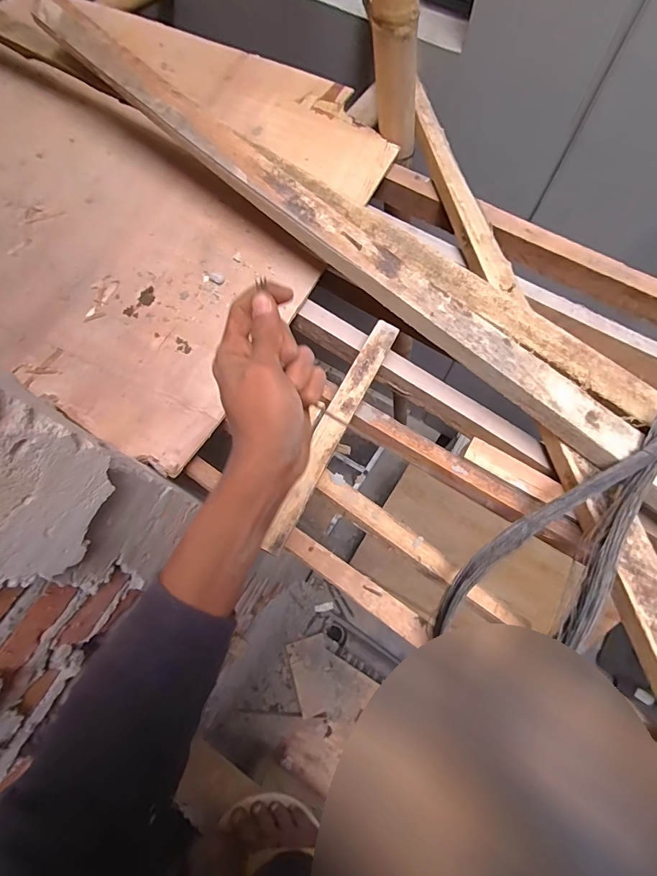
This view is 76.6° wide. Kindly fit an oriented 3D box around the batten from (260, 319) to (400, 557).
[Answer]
[{"bbox_3d":[0.007,-0.017,0.569,0.037,0.020,0.364,26,74,9],"label":"batten"}]

